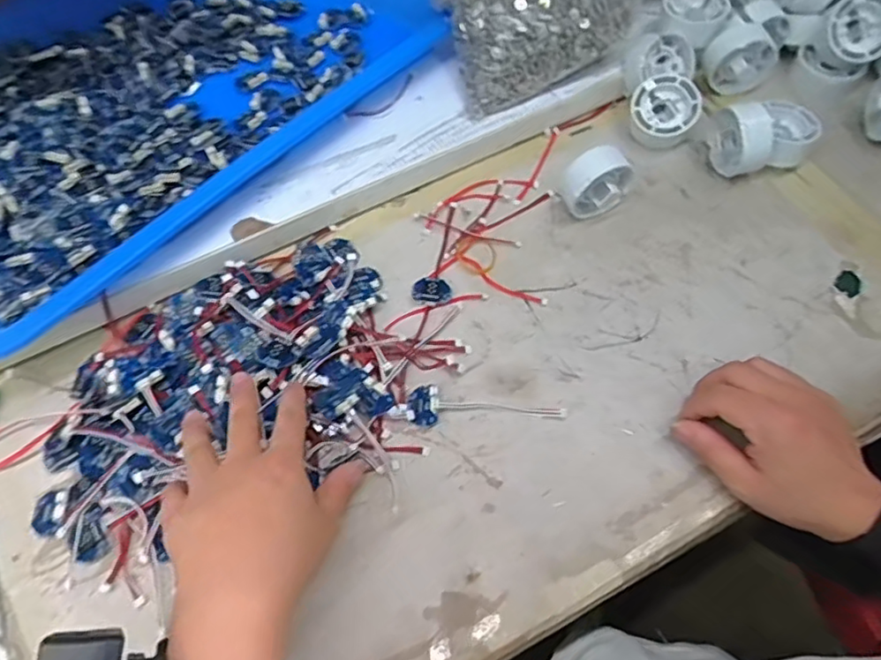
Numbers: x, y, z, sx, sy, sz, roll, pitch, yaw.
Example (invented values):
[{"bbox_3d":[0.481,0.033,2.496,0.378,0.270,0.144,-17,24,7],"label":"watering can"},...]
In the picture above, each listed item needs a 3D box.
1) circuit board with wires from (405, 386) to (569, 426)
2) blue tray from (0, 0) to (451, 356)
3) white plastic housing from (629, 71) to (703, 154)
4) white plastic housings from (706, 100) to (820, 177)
[{"bbox_3d":[0.030,0.053,0.407,0.104,0.009,0.025,4,60,7],"label":"circuit board with wires"},{"bbox_3d":[-0.253,-0.224,0.537,0.329,0.050,0.479,38,69,23],"label":"blue tray"},{"bbox_3d":[0.182,-0.177,0.507,0.052,0.027,0.052,-1,82,9],"label":"white plastic housing"},{"bbox_3d":[0.245,-0.147,0.469,0.074,0.050,0.044,10,61,11],"label":"white plastic housings"}]

